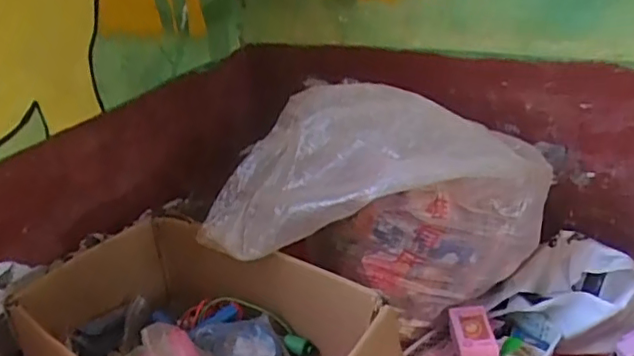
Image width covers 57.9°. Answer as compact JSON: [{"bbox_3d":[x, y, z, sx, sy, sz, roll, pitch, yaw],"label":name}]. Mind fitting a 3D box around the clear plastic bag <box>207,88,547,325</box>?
[{"bbox_3d":[0.105,0.051,1.005,0.527,0.341,0.253,2,28,15],"label":"clear plastic bag"}]

